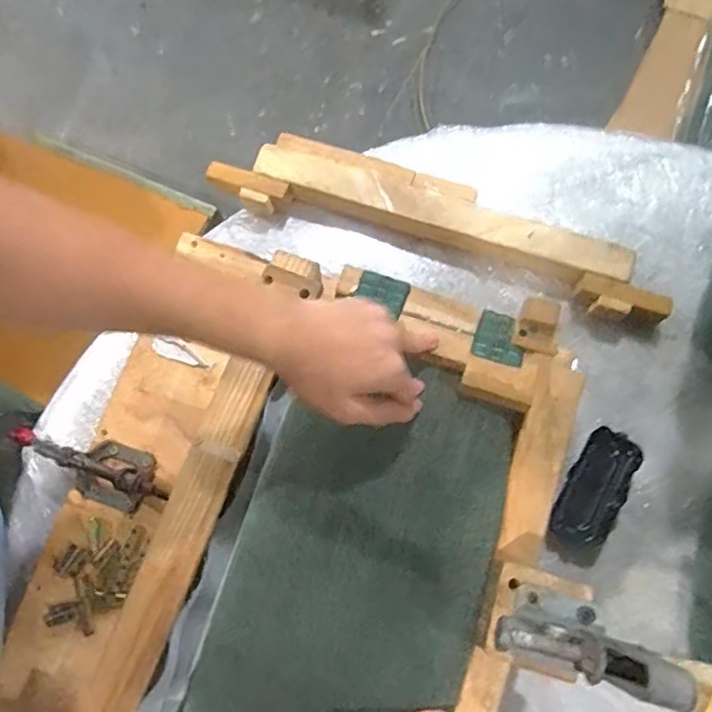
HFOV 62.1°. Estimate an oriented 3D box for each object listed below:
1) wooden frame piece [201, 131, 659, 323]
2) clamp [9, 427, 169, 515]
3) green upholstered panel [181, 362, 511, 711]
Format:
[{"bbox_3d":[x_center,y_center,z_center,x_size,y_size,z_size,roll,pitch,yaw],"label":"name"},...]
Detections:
[{"bbox_3d":[0.090,-0.144,0.624,0.471,0.031,0.091,20,76,5],"label":"wooden frame piece"},{"bbox_3d":[-0.253,0.106,0.556,0.166,0.034,0.057,14,75,4],"label":"clamp"},{"bbox_3d":[0.002,0.176,0.498,0.204,0.029,0.338,18,76,5],"label":"green upholstered panel"}]

